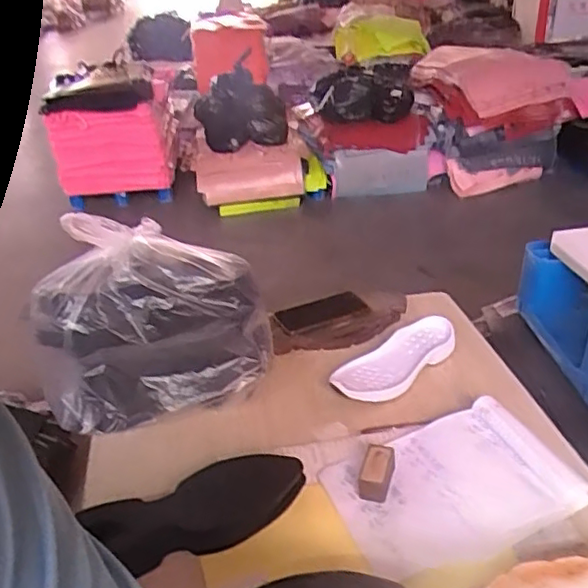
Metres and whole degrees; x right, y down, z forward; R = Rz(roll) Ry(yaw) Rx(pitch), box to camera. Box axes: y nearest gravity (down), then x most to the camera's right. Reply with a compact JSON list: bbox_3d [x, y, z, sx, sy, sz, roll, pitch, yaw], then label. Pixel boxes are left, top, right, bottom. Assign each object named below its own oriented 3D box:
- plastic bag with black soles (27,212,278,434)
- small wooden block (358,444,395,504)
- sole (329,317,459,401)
[{"bbox_3d":[-0.199,0.055,0.875,0.310,0.301,0.103,-3,30,0],"label":"plastic bag with black soles"},{"bbox_3d":[0.110,0.230,0.807,0.039,0.040,0.076,7,32,17],"label":"small wooden block"},{"bbox_3d":[0.164,0.102,0.992,0.236,0.030,0.098,-28,38,-35],"label":"sole"}]

